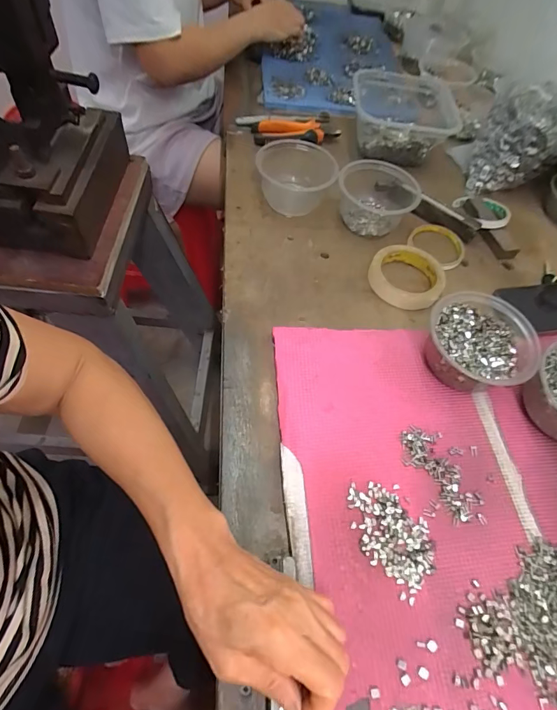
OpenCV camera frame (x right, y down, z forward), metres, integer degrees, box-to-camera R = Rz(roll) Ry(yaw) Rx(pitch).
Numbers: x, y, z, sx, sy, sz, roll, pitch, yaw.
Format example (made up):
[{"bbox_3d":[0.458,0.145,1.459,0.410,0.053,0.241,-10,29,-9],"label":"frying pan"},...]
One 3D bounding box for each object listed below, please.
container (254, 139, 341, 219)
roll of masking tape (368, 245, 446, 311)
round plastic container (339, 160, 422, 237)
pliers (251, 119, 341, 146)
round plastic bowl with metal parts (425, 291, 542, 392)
[{"bbox_3d":[0.028,-0.263,0.582,0.104,0.054,0.104,2,58,-3],"label":"container"},{"bbox_3d":[0.176,-0.108,0.530,0.096,0.020,0.095,2,58,-3],"label":"roll of masking tape"},{"bbox_3d":[0.145,-0.233,0.579,0.113,0.056,0.109,2,58,-3],"label":"round plastic container"},{"bbox_3d":[0.031,-0.386,0.674,0.149,0.022,0.054,-10,60,-13],"label":"pliers"},{"bbox_3d":[0.218,-0.007,0.439,0.110,0.059,0.107,2,58,-3],"label":"round plastic bowl with metal parts"}]

